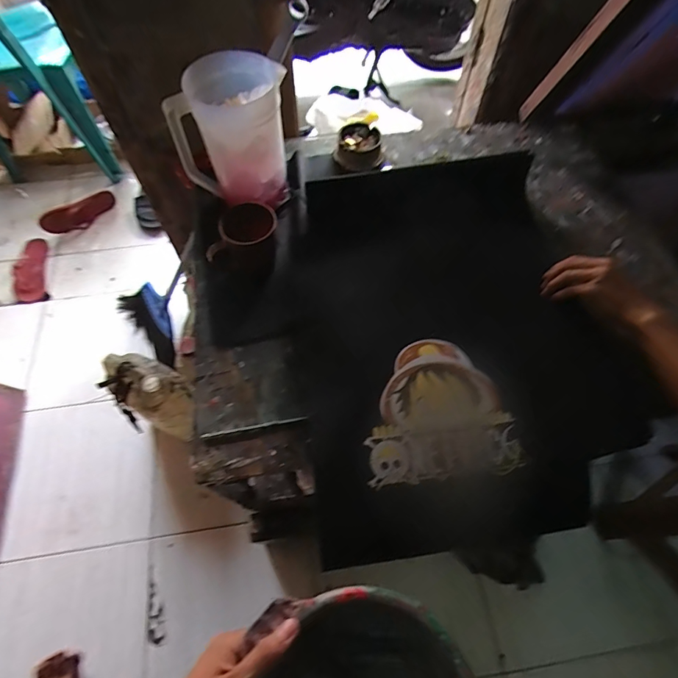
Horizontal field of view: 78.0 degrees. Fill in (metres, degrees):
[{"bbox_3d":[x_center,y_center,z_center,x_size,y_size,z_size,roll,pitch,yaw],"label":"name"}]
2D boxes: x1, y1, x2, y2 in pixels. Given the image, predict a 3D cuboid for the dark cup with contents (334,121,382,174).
[{"bbox_3d":[0.037,-0.366,0.801,0.087,0.048,0.089,0,61,0],"label":"dark cup with contents"}]

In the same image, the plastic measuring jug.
[{"bbox_3d":[-0.164,-0.322,0.670,0.153,0.193,0.116,-1,61,-1],"label":"plastic measuring jug"}]

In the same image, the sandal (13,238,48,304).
[{"bbox_3d":[-1.105,-0.249,1.496,0.116,0.048,0.275,-14,62,-8],"label":"sandal"}]

